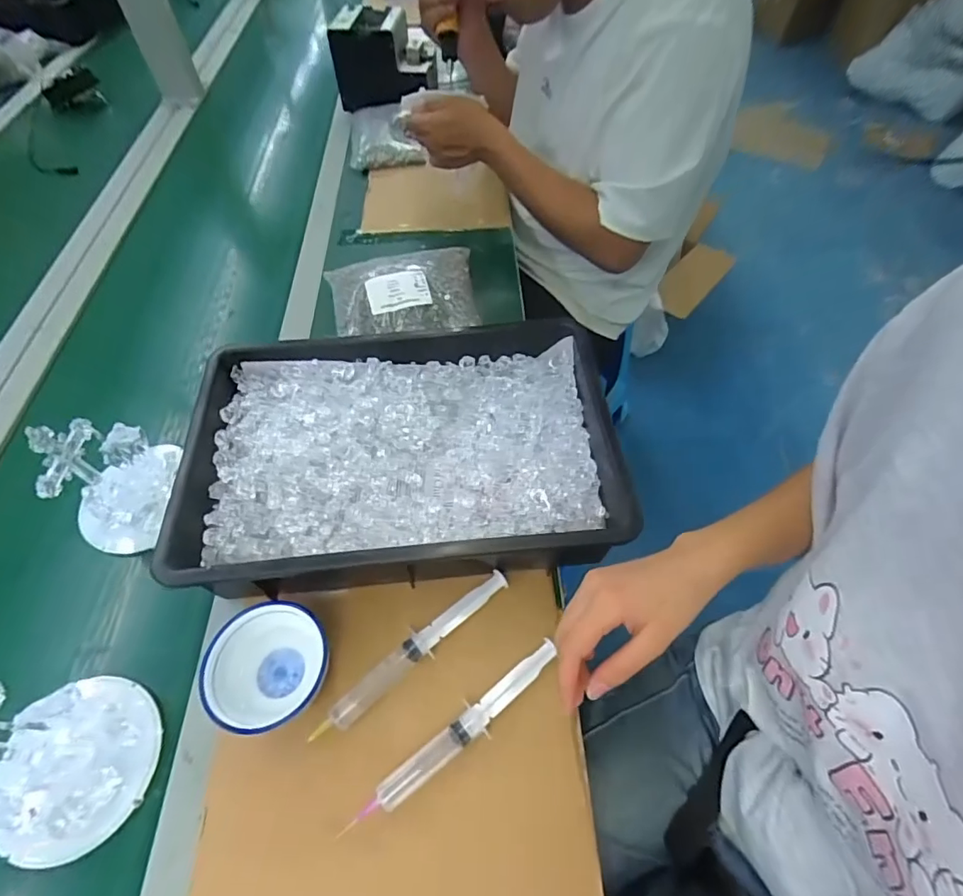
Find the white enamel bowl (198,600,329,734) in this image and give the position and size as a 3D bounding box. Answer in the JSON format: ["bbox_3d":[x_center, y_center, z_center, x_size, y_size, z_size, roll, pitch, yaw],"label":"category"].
[{"bbox_3d":[-0.180,0.185,0.434,0.090,0.049,0.097,-1,56,1],"label":"white enamel bowl"}]

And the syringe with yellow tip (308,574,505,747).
[{"bbox_3d":[-0.057,0.180,0.454,0.201,0.016,0.027,-33,62,-19],"label":"syringe with yellow tip"}]

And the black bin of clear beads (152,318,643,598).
[{"bbox_3d":[-0.077,0.006,0.530,0.413,0.086,0.273,-4,56,-2],"label":"black bin of clear beads"}]

